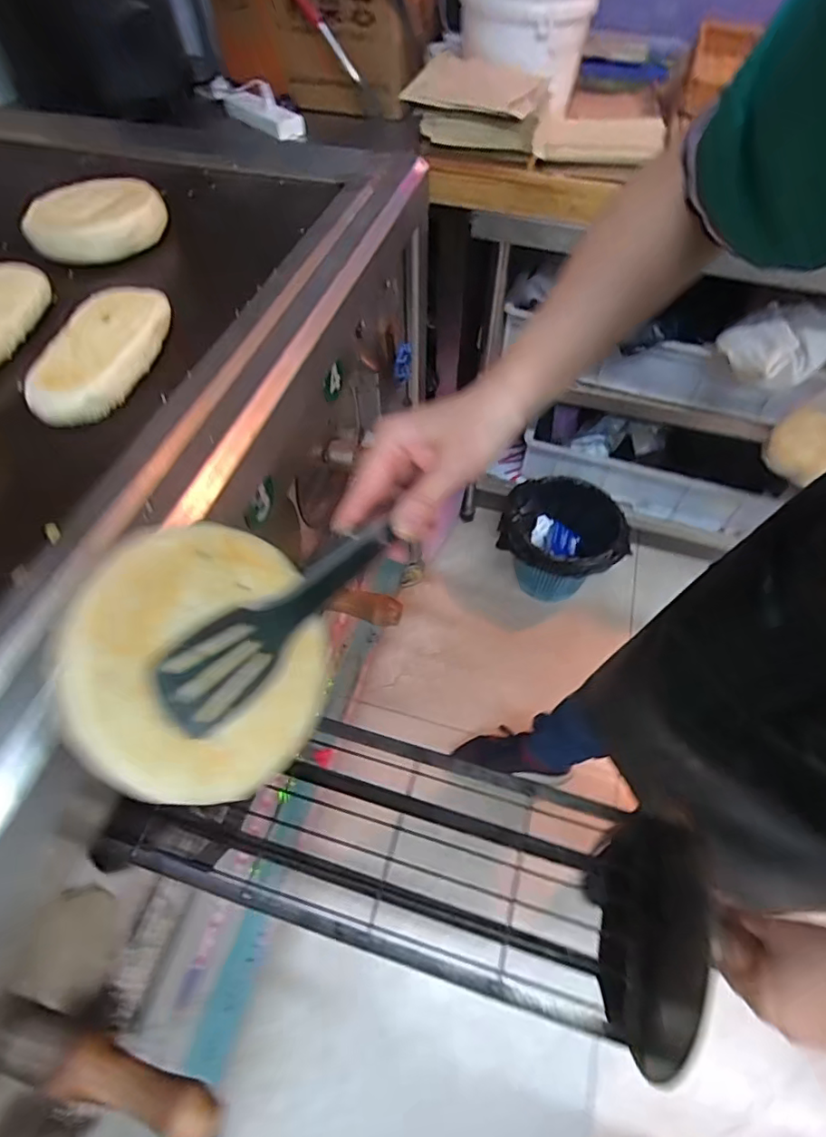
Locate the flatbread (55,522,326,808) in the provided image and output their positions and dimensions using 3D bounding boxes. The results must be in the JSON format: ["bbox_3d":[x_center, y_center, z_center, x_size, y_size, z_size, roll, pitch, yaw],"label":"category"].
[{"bbox_3d":[-0.088,0.041,0.243,0.113,0.009,0.116,10,76,-47],"label":"flatbread"}]

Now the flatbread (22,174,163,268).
[{"bbox_3d":[-0.313,-0.350,0.542,0.121,0.038,0.121,-22,59,-14],"label":"flatbread"}]

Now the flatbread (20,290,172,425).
[{"bbox_3d":[-0.242,-0.169,0.423,0.071,0.023,0.136,5,57,4],"label":"flatbread"}]

